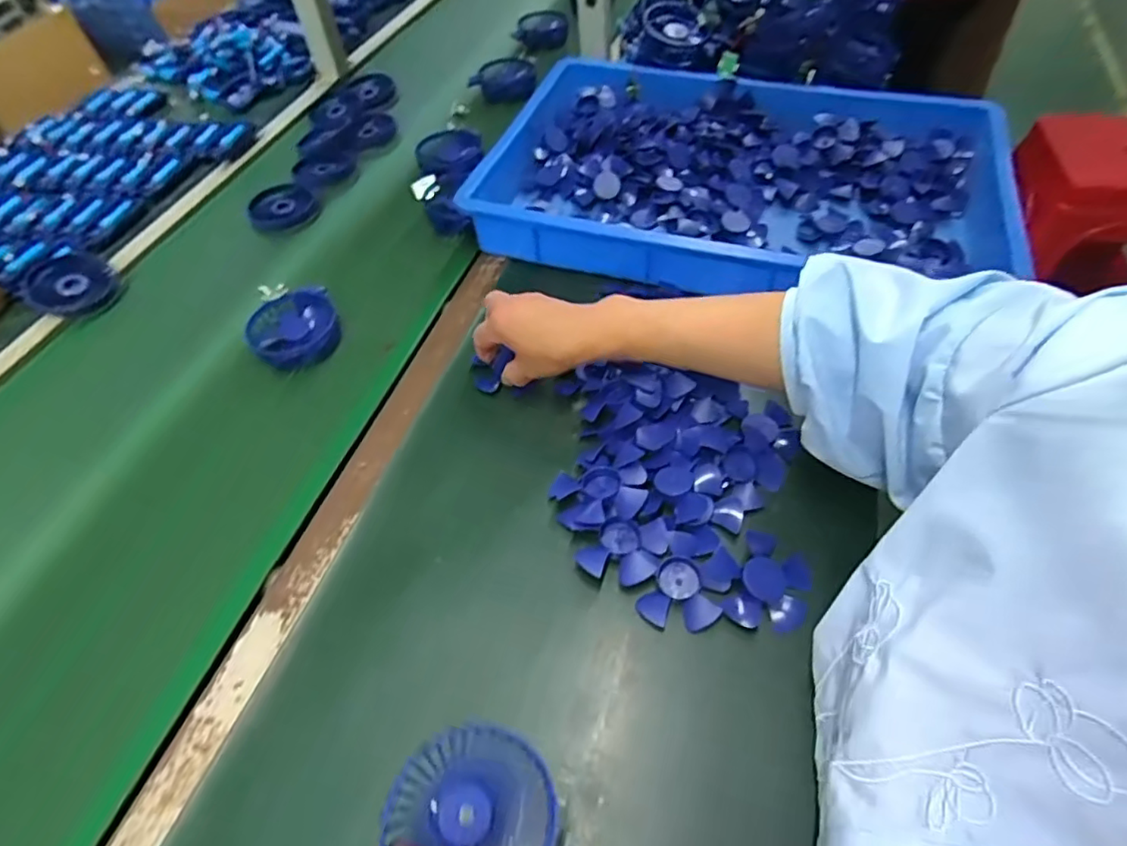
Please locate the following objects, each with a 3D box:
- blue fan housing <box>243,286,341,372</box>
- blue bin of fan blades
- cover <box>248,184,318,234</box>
[{"bbox_3d":[-0.272,-0.093,0.621,0.086,0.027,0.093,-2,53,3],"label":"blue fan housing"},{"bbox_3d":[0.200,-0.284,0.701,0.546,0.067,0.385,16,56,17],"label":"blue bin of fan blades"},{"bbox_3d":[-0.363,-0.278,0.795,0.080,0.024,0.079,-10,53,-2],"label":"cover"}]

